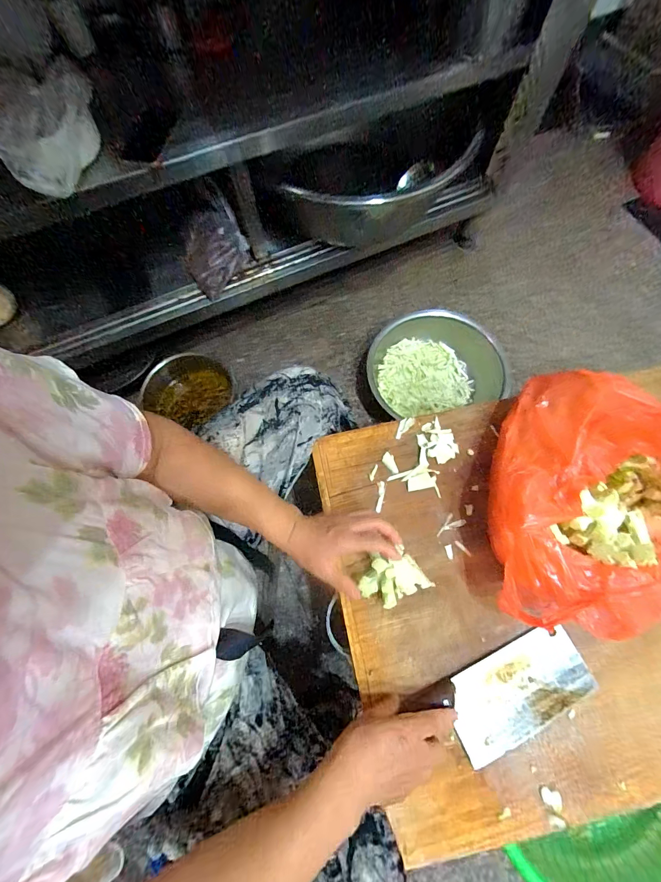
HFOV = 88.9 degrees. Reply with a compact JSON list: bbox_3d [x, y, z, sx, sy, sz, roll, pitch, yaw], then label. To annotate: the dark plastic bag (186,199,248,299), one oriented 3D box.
[{"bbox_3d":[-0.274,-0.452,0.805,0.074,0.128,0.160,40,77,13],"label":"dark plastic bag"}]

